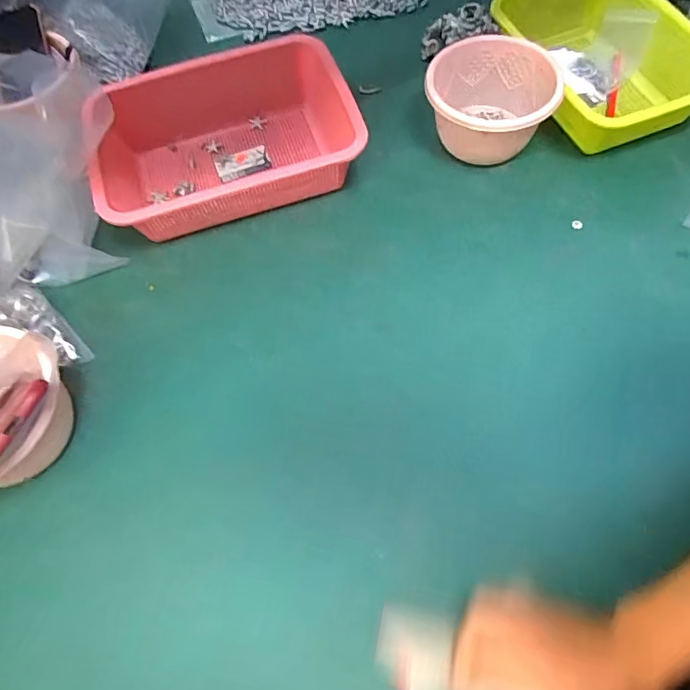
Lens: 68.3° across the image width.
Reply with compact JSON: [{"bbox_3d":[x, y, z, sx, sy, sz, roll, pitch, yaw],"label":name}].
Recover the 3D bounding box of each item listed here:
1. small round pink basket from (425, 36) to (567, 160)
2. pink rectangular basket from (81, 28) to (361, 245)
[{"bbox_3d":[0.169,-0.280,0.604,0.143,0.091,0.152,-2,62,3],"label":"small round pink basket"},{"bbox_3d":[-0.141,-0.247,0.621,0.297,0.082,0.230,-16,62,-5],"label":"pink rectangular basket"}]

